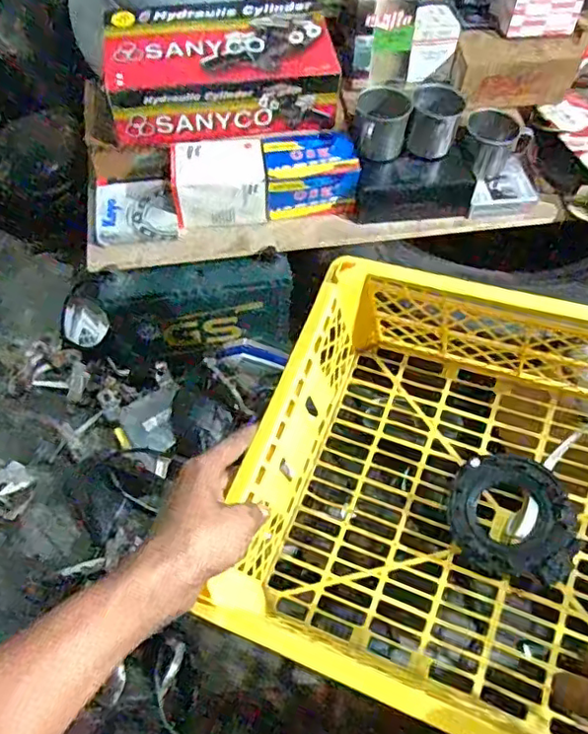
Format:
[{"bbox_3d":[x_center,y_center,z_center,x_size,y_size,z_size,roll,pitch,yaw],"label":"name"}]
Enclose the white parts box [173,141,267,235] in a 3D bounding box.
[{"bbox_3d":[-0.091,-0.221,0.727,0.109,0.067,0.074,-4,58,-5],"label":"white parts box"}]

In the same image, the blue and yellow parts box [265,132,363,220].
[{"bbox_3d":[0.020,-0.235,0.736,0.112,0.065,0.072,-2,58,-4],"label":"blue and yellow parts box"}]

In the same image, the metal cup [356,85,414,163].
[{"bbox_3d":[0.105,-0.293,0.724,0.067,0.059,0.056,10,58,4],"label":"metal cup"}]

